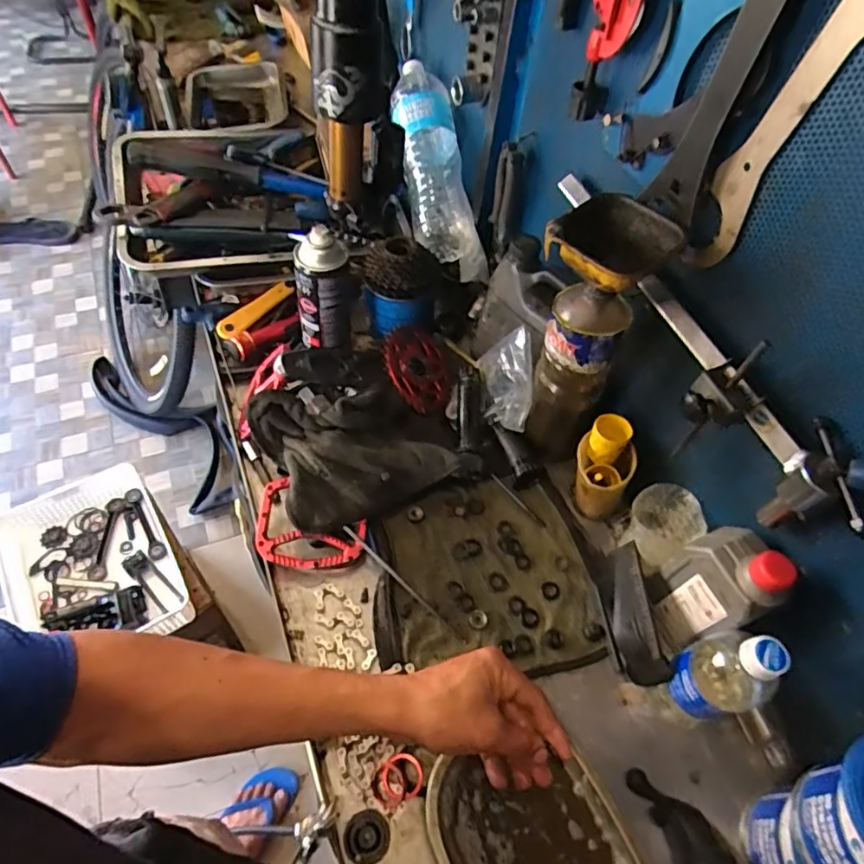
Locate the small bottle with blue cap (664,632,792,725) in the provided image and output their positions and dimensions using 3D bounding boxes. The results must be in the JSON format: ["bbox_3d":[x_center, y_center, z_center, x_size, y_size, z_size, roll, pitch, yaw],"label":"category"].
[{"bbox_3d":[0.263,0.215,0.518,0.069,0.171,0.056,-10,56,-12],"label":"small bottle with blue cap"}]

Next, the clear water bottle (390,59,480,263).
[{"bbox_3d":[0.001,-0.405,0.857,0.099,0.086,0.311,-8,85,-11],"label":"clear water bottle"}]

